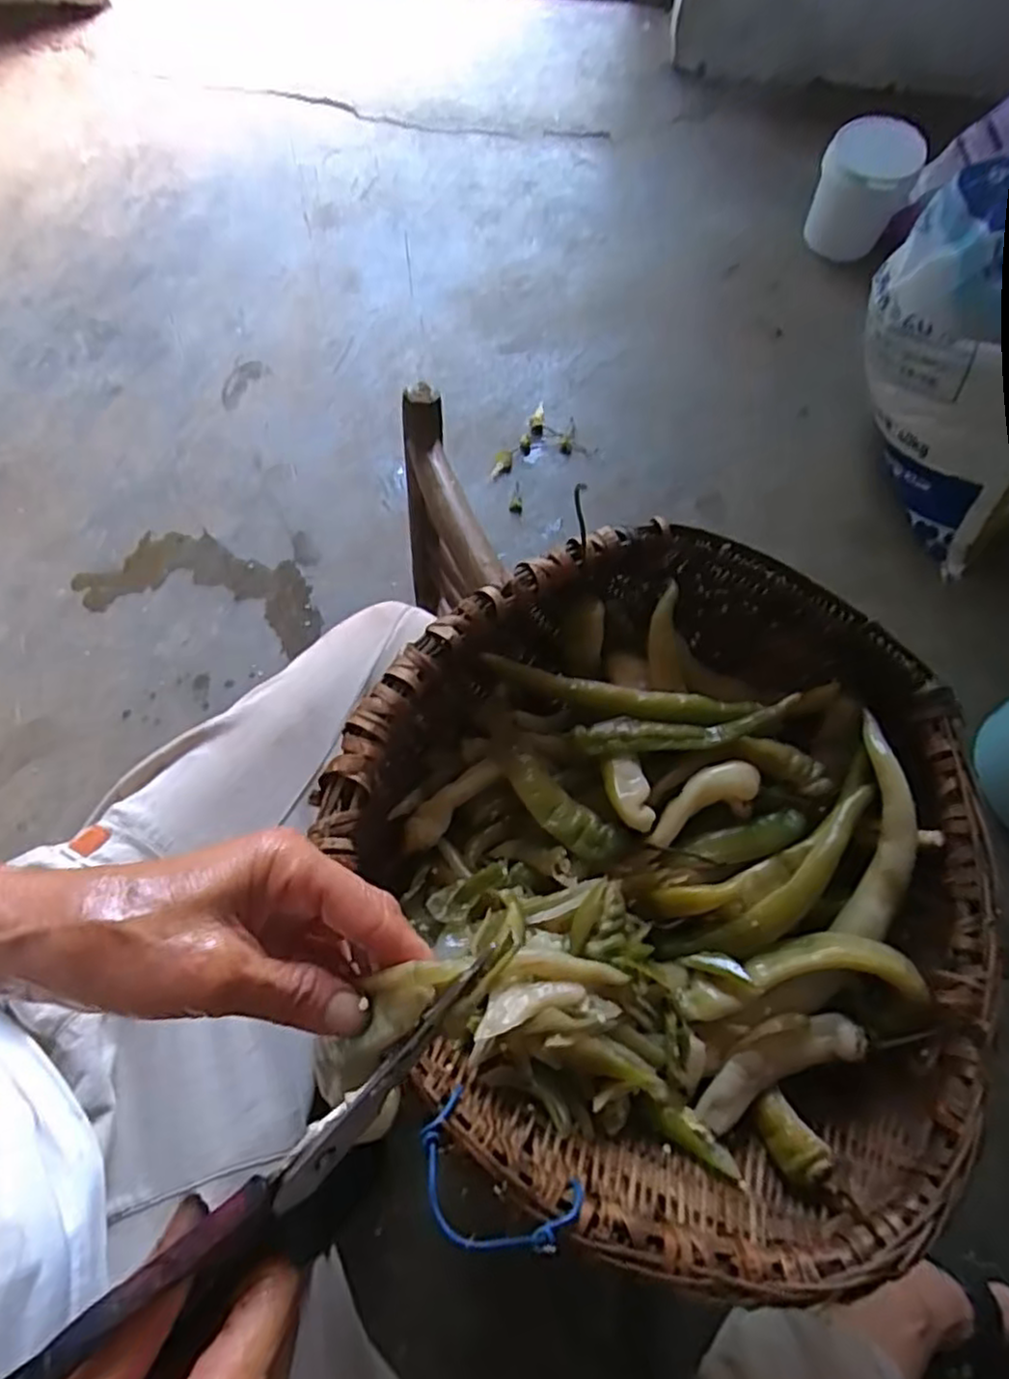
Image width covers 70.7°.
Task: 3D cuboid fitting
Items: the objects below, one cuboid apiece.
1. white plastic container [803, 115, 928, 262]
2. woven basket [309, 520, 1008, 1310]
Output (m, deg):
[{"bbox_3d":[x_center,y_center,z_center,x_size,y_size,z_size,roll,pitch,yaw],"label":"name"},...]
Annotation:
[{"bbox_3d":[0.548,-0.765,1.104,0.137,0.156,0.126,0,69,-1],"label":"white plastic container"},{"bbox_3d":[0.087,0.085,0.397,0.329,0.089,0.357,1,70,-2],"label":"woven basket"}]

